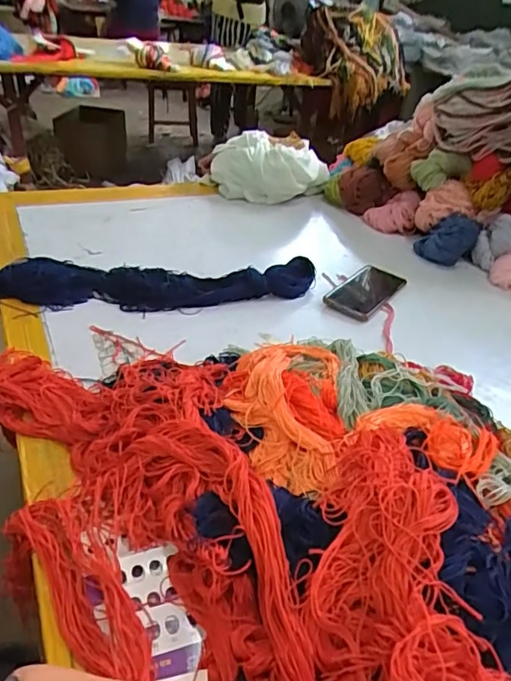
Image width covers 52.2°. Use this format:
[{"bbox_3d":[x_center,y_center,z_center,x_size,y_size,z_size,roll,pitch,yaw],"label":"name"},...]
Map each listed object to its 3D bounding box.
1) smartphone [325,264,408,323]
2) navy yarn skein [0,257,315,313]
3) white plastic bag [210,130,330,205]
[{"bbox_3d":[0.172,-0.076,0.811,0.078,0.014,0.166,29,37,24],"label":"smartphone"},{"bbox_3d":[-0.133,-0.089,0.754,0.460,0.044,0.105,1,35,-11],"label":"navy yarn skein"},{"bbox_3d":[0.034,-0.364,1.104,0.251,0.102,0.138,3,35,-4],"label":"white plastic bag"}]

